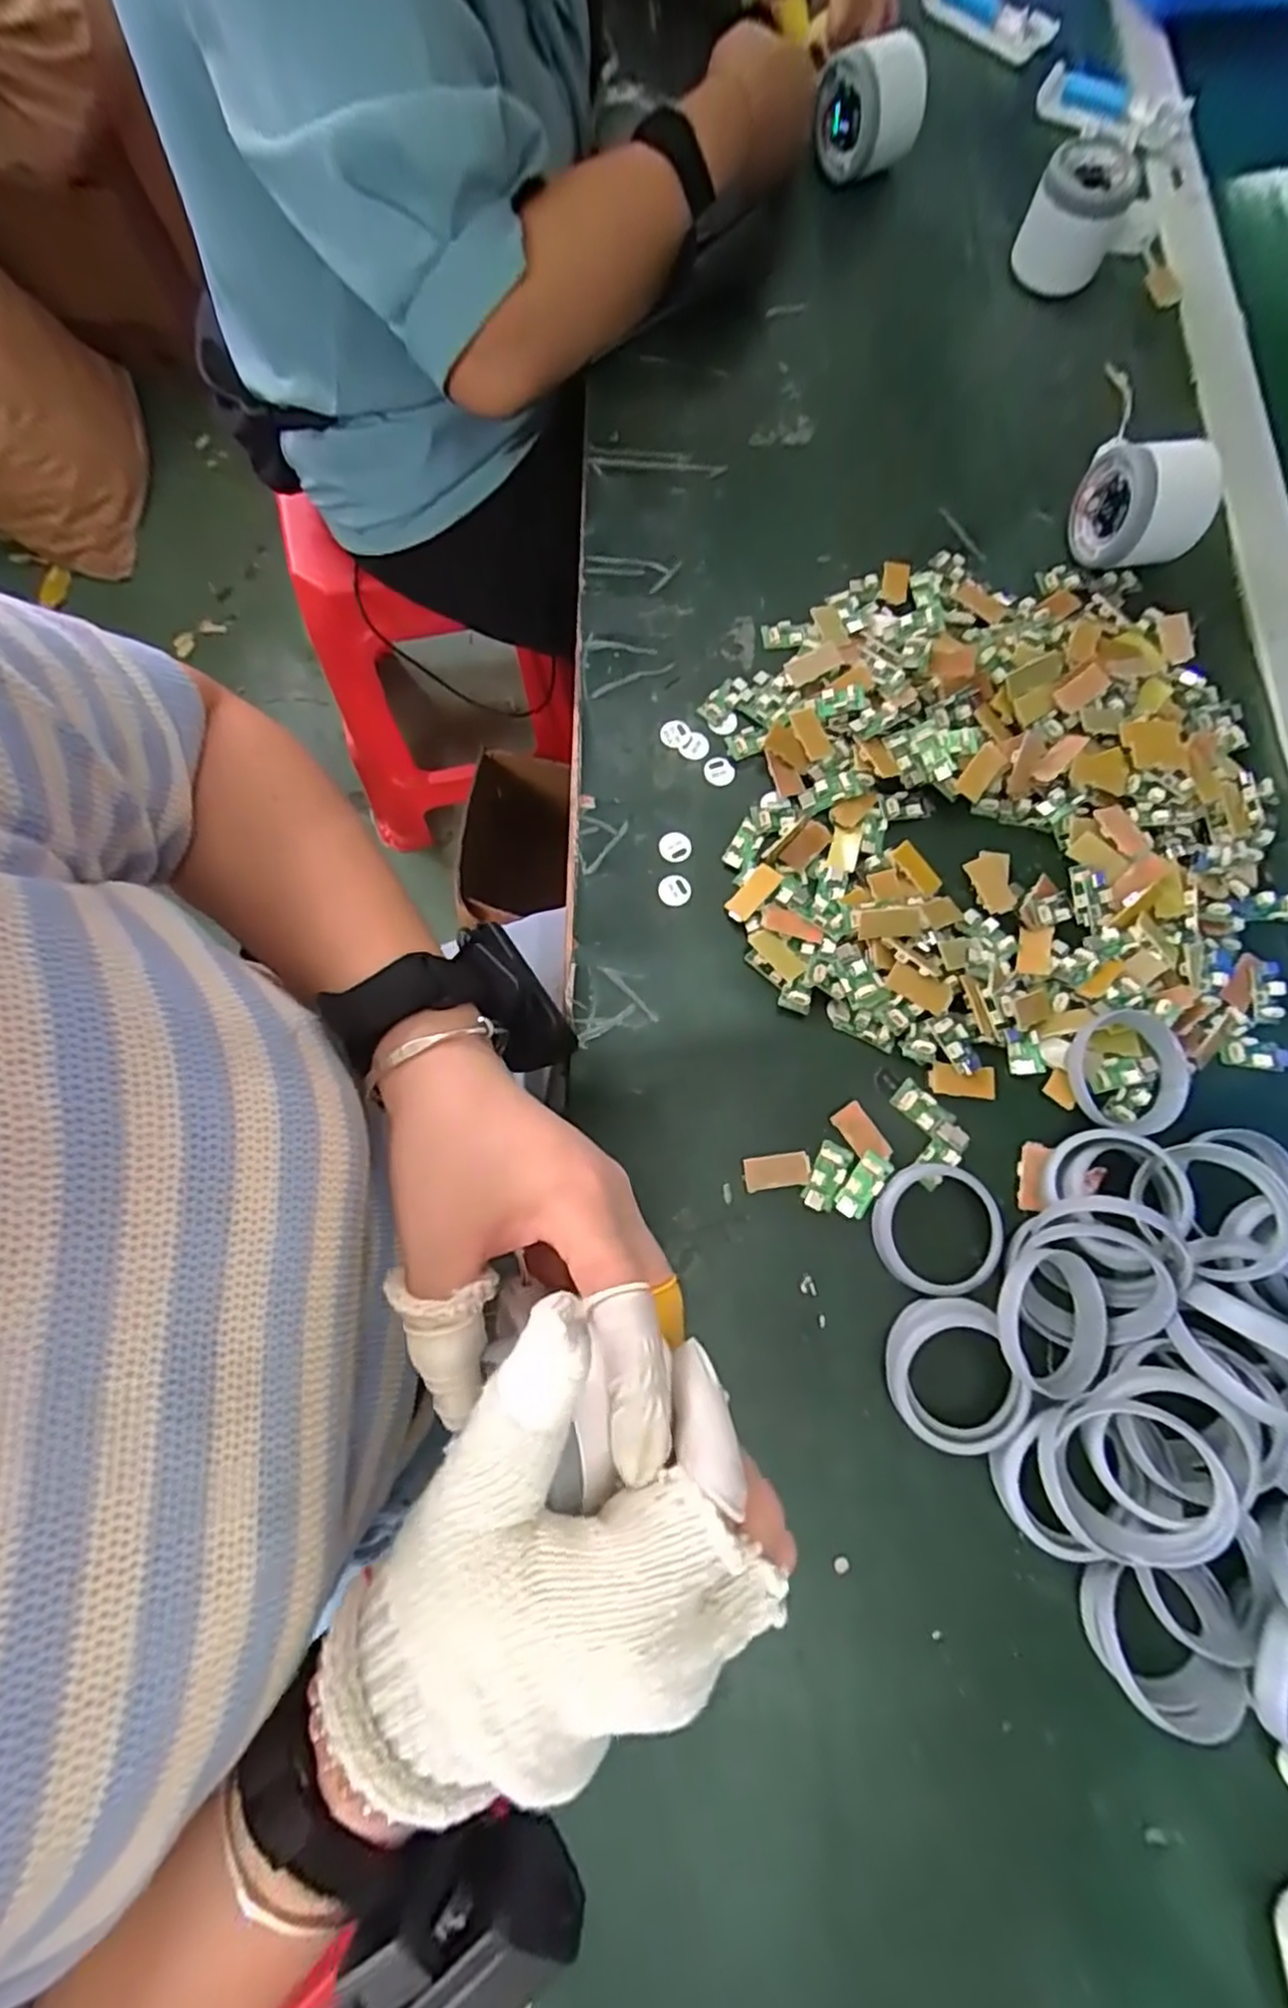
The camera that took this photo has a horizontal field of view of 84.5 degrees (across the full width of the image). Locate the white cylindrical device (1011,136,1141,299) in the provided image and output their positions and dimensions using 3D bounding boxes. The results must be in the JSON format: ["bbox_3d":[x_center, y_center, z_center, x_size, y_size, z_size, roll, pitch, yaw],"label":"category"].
[{"bbox_3d":[0.305,-0.558,0.507,0.062,0.063,0.051,22,77,6],"label":"white cylindrical device"}]

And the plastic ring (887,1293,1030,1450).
[{"bbox_3d":[0.134,0.163,0.312,0.053,0.022,0.061,-22,77,-6],"label":"plastic ring"}]

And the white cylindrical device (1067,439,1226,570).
[{"bbox_3d":[0.299,-0.298,0.425,0.056,0.052,0.062,-1,76,0],"label":"white cylindrical device"}]

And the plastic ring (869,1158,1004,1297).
[{"bbox_3d":[0.137,0.105,0.332,0.059,0.008,0.058,0,76,0],"label":"plastic ring"}]

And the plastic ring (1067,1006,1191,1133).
[{"bbox_3d":[0.233,0.033,0.341,0.057,0.012,0.057,0,76,0],"label":"plastic ring"}]

